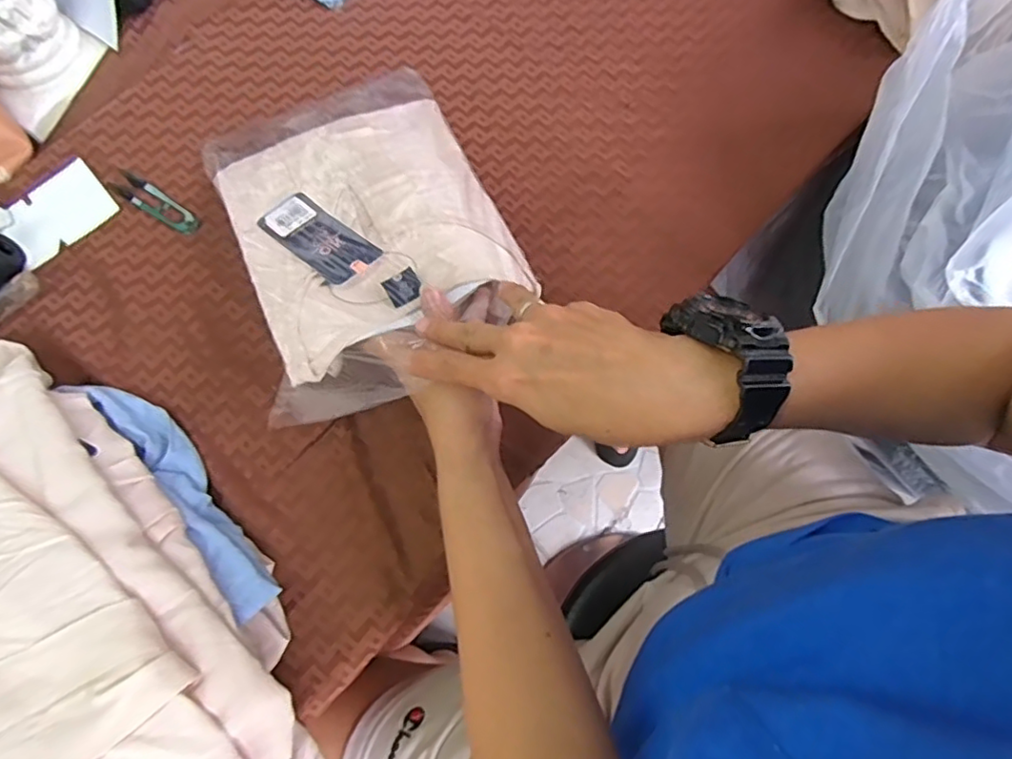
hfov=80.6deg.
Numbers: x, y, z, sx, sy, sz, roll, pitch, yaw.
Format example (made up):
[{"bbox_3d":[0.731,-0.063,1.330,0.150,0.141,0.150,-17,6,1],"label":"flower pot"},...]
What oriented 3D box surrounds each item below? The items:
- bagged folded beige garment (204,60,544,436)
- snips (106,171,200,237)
[{"bbox_3d":[-0.121,-0.140,0.498,0.204,0.033,0.340,-23,58,-8],"label":"bagged folded beige garment"},{"bbox_3d":[-0.325,-0.164,0.552,0.101,0.005,0.024,32,75,12],"label":"snips"}]

